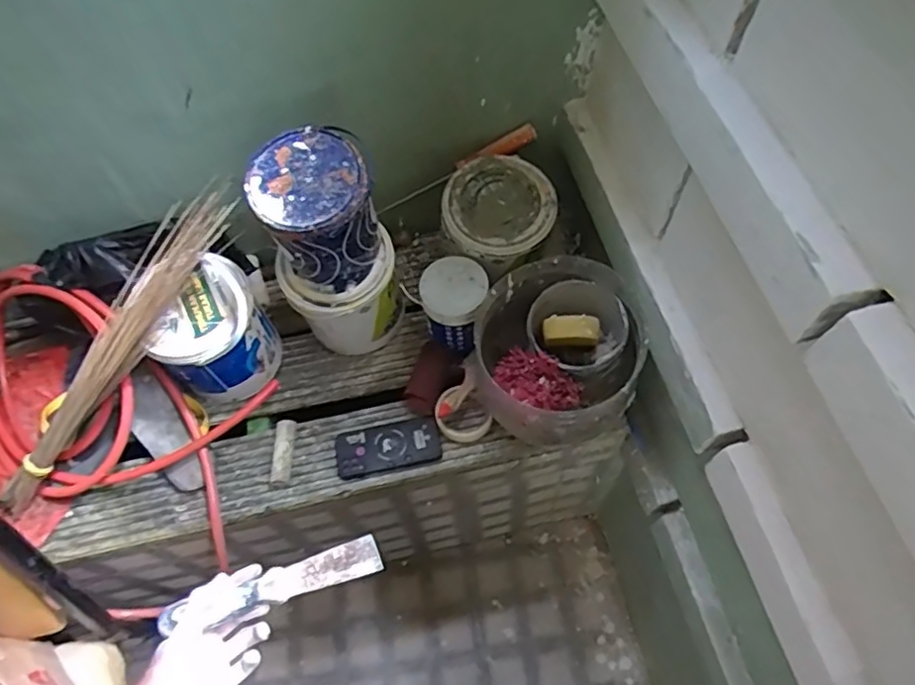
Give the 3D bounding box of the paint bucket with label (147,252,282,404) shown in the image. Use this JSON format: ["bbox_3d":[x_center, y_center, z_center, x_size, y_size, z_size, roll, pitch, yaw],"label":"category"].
[{"bbox_3d":[-0.380,-0.002,0.995,0.162,0.227,0.148,-20,61,-9],"label":"paint bucket with label"}]

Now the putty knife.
[{"bbox_3d":[-0.166,0.223,0.574,0.196,0.010,0.035,-10,58,-26],"label":"putty knife"}]

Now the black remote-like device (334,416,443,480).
[{"bbox_3d":[-0.114,0.171,1.012,0.169,0.017,0.085,-9,60,-2],"label":"black remote-like device"}]

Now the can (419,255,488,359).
[{"bbox_3d":[-0.004,-0.054,1.037,0.100,0.161,0.106,-1,60,2],"label":"can"}]

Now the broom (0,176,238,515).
[{"bbox_3d":[-0.500,0.023,0.900,0.081,0.070,0.582,40,98,22],"label":"broom"}]

